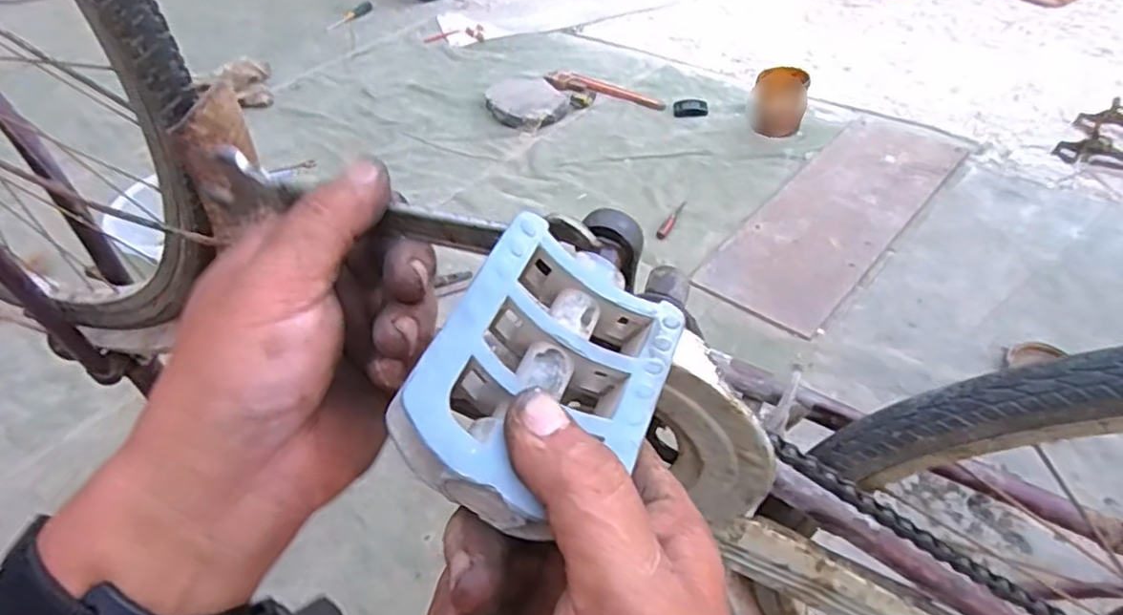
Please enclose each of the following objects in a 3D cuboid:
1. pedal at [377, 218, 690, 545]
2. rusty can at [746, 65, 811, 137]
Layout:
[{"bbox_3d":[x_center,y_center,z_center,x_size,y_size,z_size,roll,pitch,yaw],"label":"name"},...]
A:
[{"bbox_3d":[-0.007,0.022,0.213,0.067,0.028,0.095,33,52,-6],"label":"pedal"},{"bbox_3d":[0.516,-0.486,1.640,0.124,0.135,0.116,10,49,14],"label":"rusty can"}]

